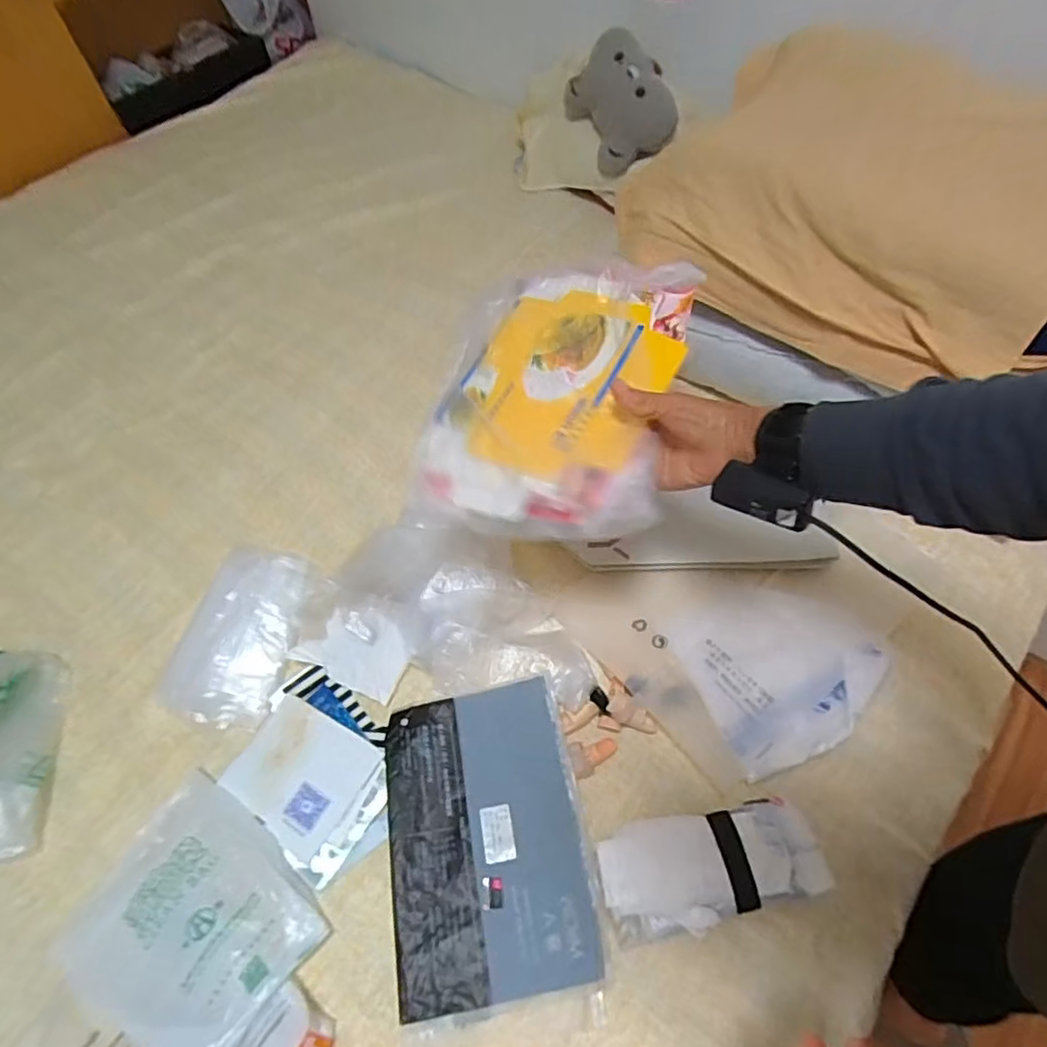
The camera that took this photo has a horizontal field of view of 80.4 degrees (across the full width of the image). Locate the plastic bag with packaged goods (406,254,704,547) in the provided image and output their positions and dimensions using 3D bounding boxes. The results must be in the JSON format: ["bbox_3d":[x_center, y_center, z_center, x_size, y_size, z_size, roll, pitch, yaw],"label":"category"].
[{"bbox_3d":[0.030,-0.132,0.602,0.224,0.065,0.303,11,63,8],"label":"plastic bag with packaged goods"}]

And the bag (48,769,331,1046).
[{"bbox_3d":[-0.303,0.365,0.563,0.200,0.025,0.178,30,64,18],"label":"bag"}]

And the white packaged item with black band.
[{"bbox_3d":[0.172,0.316,0.574,0.194,0.029,0.090,-10,59,-5],"label":"white packaged item with black band"}]

